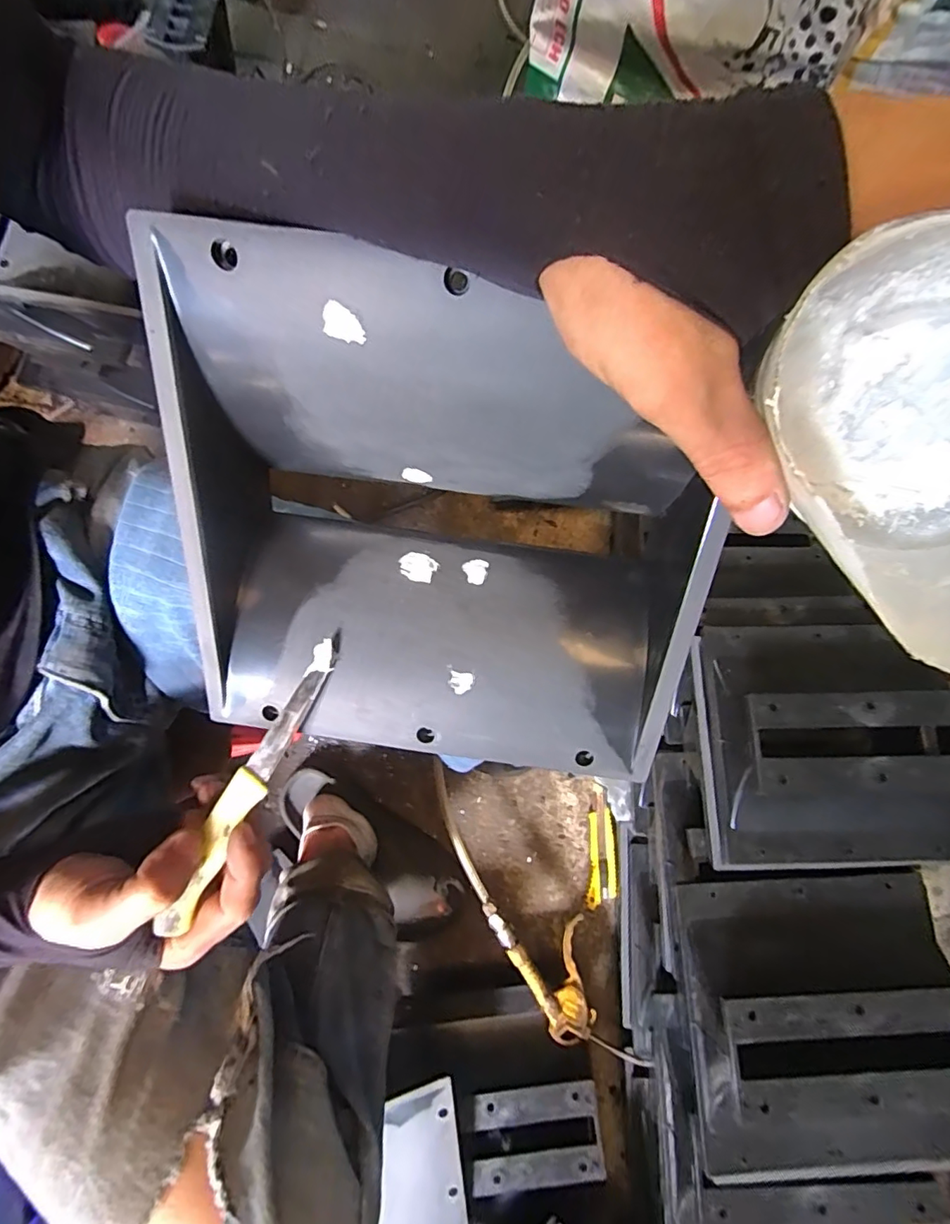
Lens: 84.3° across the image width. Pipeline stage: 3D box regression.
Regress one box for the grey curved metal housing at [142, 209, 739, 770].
[{"bbox_3d":[-0.023,-0.023,0.238,0.276,0.134,0.173,11,79,1],"label":"grey curved metal housing"}]

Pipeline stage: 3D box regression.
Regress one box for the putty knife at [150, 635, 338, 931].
[{"bbox_3d":[-0.111,0.083,0.263,0.015,0.011,0.152,28,82,4],"label":"putty knife"}]

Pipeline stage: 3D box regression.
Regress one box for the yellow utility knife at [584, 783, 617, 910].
[{"bbox_3d":[0.170,0.312,0.700,0.034,0.025,0.149,6,79,0],"label":"yellow utility knife"}]

